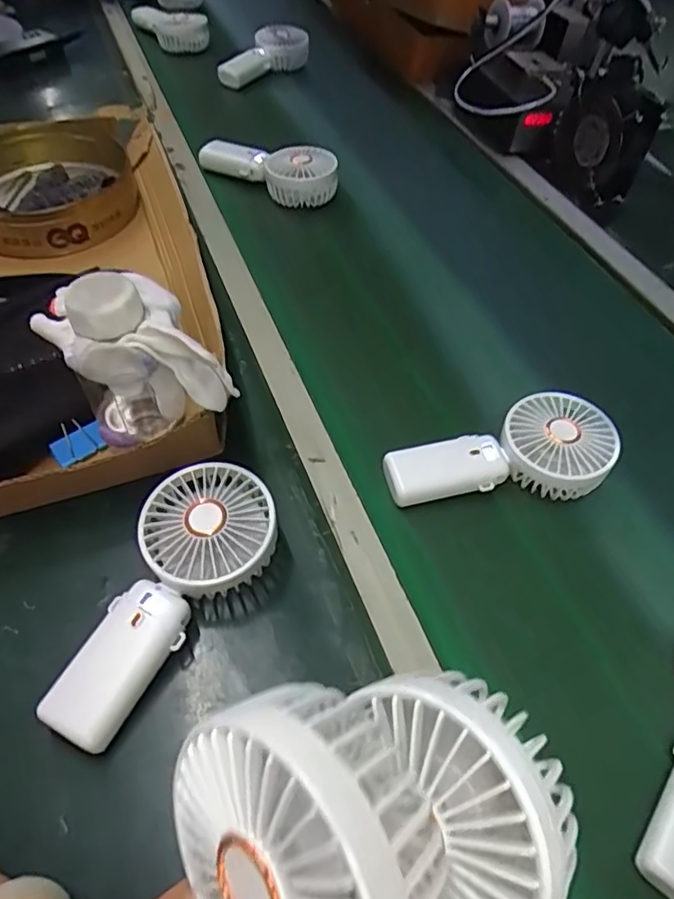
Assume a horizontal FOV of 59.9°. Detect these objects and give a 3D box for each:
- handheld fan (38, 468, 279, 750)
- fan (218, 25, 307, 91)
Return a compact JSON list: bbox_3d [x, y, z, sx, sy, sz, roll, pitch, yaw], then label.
[{"bbox_3d":[-0.110,0.091,0.370,0.085,0.046,0.180,27,56,16],"label":"handheld fan"},{"bbox_3d":[-0.124,-0.657,0.977,0.105,0.054,0.173,21,52,12],"label":"fan"}]

